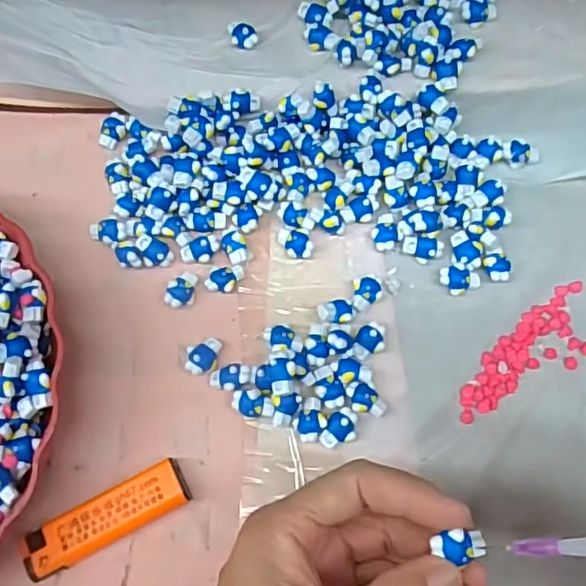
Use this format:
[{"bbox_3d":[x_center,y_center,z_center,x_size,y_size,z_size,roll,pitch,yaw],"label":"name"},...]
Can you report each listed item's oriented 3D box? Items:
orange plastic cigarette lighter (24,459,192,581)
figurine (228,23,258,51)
[{"bbox_3d":[-0.090,0.110,0.284,0.079,0.014,0.023,-27,72,-7],"label":"orange plastic cigarette lighter"},{"bbox_3d":[-0.031,-0.159,0.360,0.017,0.012,0.014,-9,71,-1],"label":"figurine"}]

